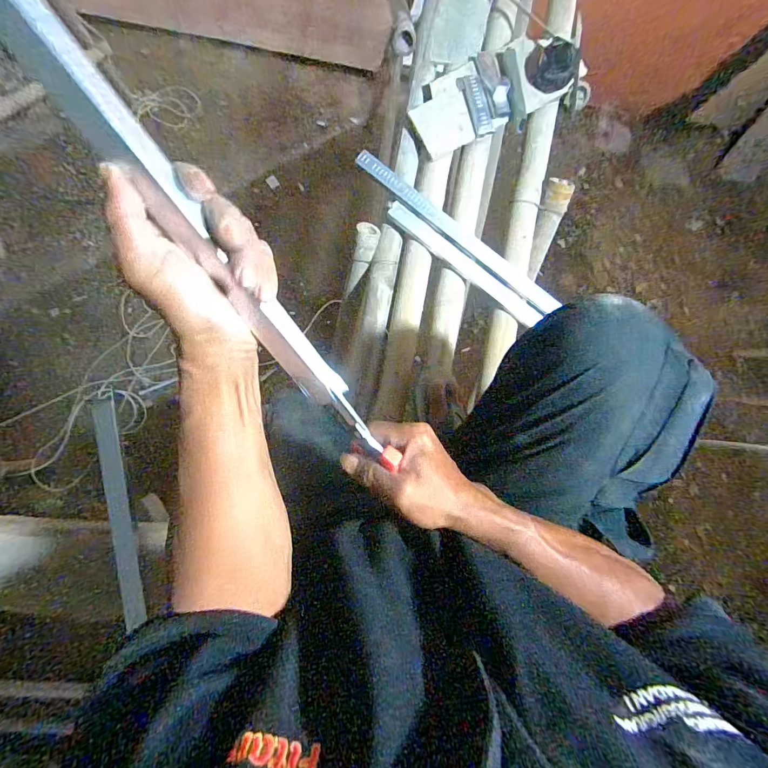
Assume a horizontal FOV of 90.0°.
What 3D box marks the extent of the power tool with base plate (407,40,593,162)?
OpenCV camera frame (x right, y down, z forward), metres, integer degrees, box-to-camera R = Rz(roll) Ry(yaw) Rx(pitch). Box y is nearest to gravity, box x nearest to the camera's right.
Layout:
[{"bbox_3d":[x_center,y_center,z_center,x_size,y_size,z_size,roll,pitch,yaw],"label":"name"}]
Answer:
[{"bbox_3d":[0.218,-0.552,0.716,0.353,0.061,0.160,-28,90,-7],"label":"power tool with base plate"}]

